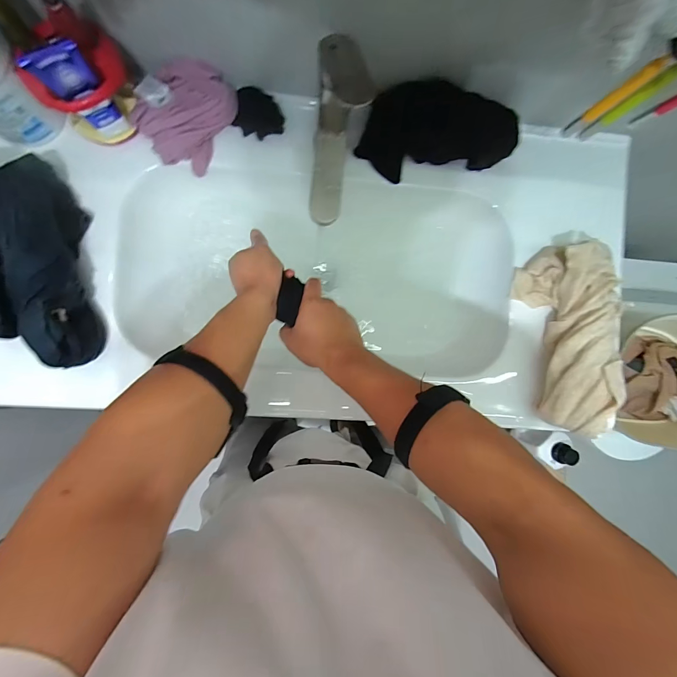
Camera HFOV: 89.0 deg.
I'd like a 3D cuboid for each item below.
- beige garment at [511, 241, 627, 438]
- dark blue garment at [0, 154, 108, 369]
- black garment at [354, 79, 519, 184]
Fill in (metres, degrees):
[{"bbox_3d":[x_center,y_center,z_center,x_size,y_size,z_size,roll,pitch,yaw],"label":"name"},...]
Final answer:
[{"bbox_3d":[0.360,0.000,0.529,0.116,0.091,0.280,-3,89,-5],"label":"beige garment"},{"bbox_3d":[-0.426,-0.094,0.438,0.148,0.136,0.265,-8,90,-5],"label":"dark blue garment"},{"bbox_3d":[0.153,-0.319,0.527,0.229,0.071,0.104,-10,90,-5],"label":"black garment"}]

